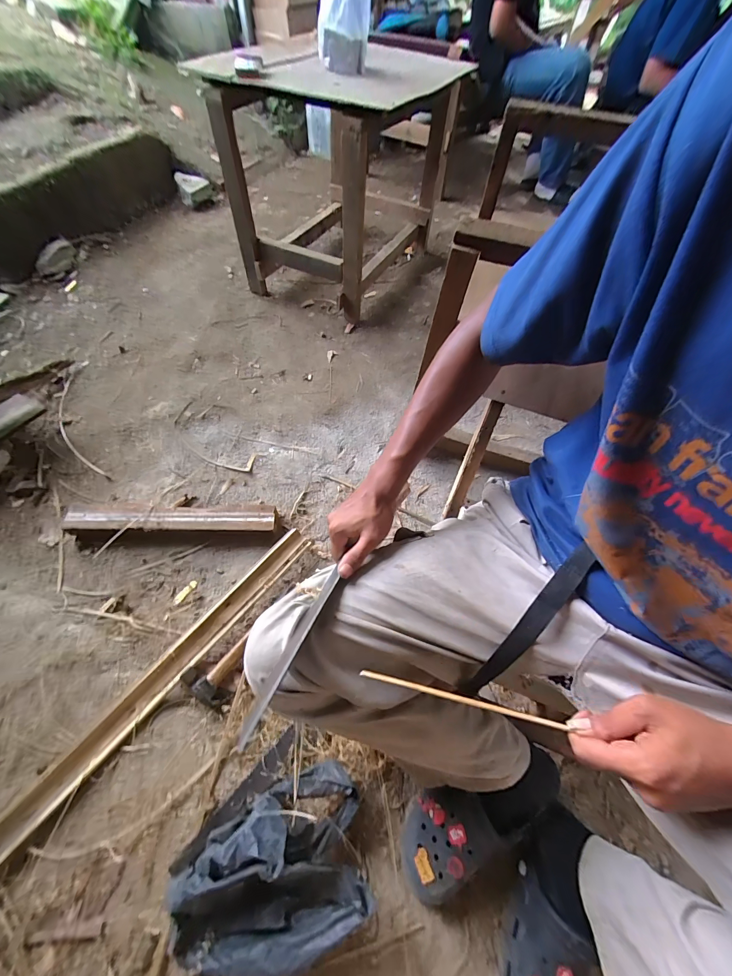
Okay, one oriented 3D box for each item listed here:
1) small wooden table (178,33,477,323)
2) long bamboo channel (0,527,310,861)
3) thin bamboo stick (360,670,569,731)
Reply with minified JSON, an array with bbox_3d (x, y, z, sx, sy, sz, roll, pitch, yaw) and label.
[{"bbox_3d":[-0.075,-1.125,1.221,0.602,0.564,0.871,27,59,12],"label":"small wooden table"},{"bbox_3d":[-0.528,0.495,0.458,0.073,0.025,1.225,35,61,17],"label":"long bamboo channel"},{"bbox_3d":[0.087,0.201,0.320,0.186,0.007,0.007,9,57,11],"label":"thin bamboo stick"}]

